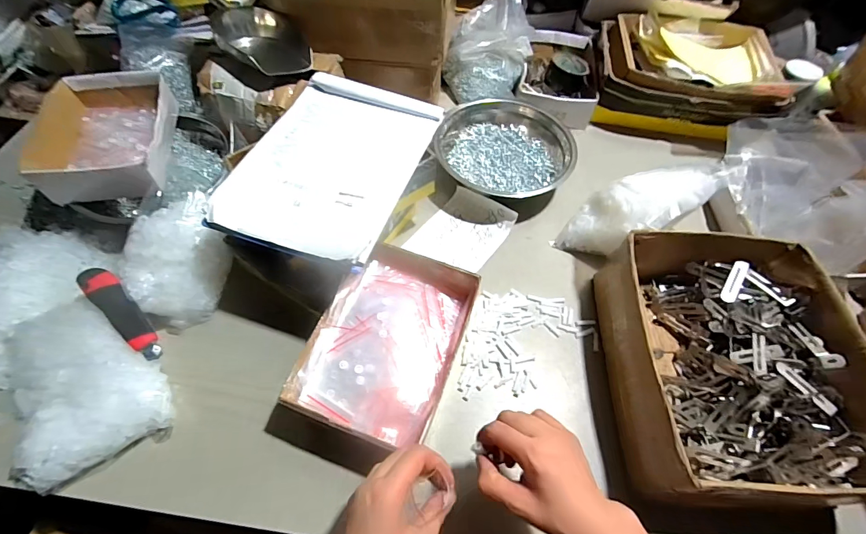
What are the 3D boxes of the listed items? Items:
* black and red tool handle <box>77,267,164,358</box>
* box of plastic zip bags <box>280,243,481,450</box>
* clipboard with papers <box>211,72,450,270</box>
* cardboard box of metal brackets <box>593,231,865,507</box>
[{"bbox_3d":[-0.409,0.057,0.516,0.036,0.022,0.161,-41,83,-23],"label":"black and red tool handle"},{"bbox_3d":[-0.054,0.095,0.536,0.174,0.070,0.255,19,59,9],"label":"box of plastic zip bags"},{"bbox_3d":[-0.134,-0.150,0.539,0.218,0.015,0.308,18,59,9],"label":"clipboard with papers"},{"bbox_3d":[0.374,0.117,0.508,0.263,0.121,0.310,1,58,-1],"label":"cardboard box of metal brackets"}]

